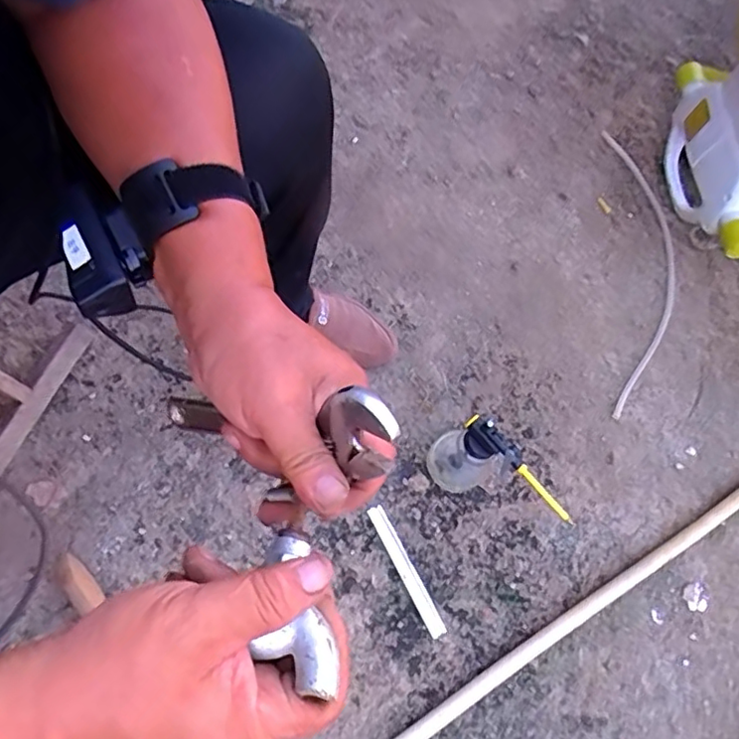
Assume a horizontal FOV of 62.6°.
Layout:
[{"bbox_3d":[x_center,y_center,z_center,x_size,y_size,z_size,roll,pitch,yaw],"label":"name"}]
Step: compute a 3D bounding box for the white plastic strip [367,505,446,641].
[{"bbox_3d":[0.048,0.262,0.797,0.023,0.010,0.177,-24,74,-18],"label":"white plastic strip"}]

